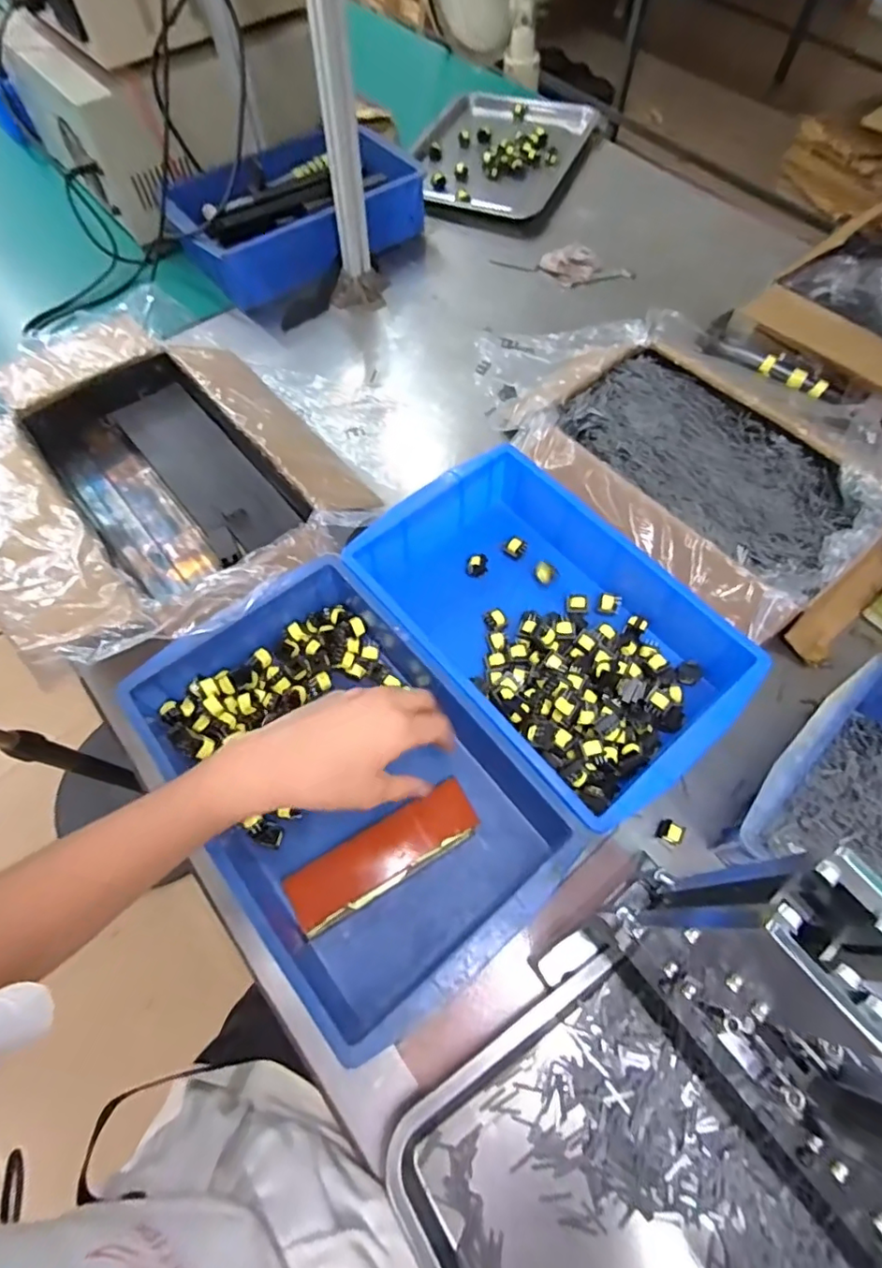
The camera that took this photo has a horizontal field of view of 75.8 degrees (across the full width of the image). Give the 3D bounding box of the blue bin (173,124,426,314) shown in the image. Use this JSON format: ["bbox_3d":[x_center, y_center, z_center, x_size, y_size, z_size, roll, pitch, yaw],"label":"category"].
[{"bbox_3d":[-0.228,-0.674,0.904,0.374,0.098,0.253,-36,69,-15],"label":"blue bin"}]

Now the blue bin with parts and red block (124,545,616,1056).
[{"bbox_3d":[-0.084,0.128,0.519,0.255,0.094,0.374,-39,70,-16],"label":"blue bin with parts and red block"}]

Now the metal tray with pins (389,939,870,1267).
[{"bbox_3d":[0.116,0.399,0.391,0.237,0.040,0.240,-32,68,-14],"label":"metal tray with pins"}]

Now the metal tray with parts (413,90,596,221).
[{"bbox_3d":[0.106,-0.910,1.060,0.296,0.030,0.408,22,67,11],"label":"metal tray with parts"}]

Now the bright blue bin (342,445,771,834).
[{"bbox_3d":[0.112,-0.015,0.589,0.264,0.098,0.372,-38,69,-16],"label":"bright blue bin"}]

